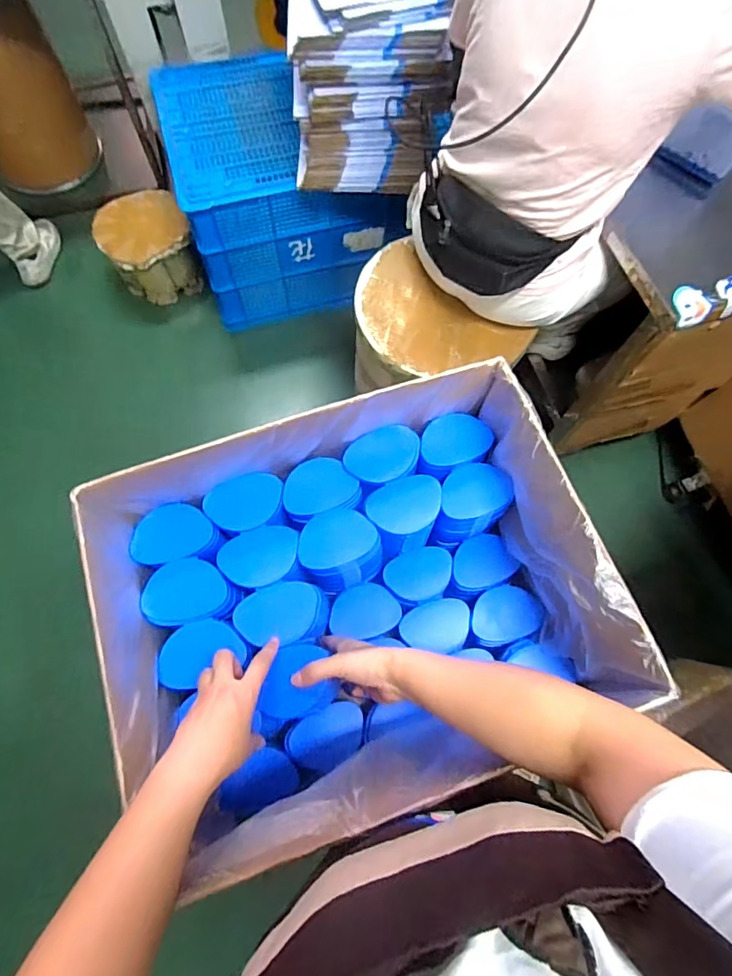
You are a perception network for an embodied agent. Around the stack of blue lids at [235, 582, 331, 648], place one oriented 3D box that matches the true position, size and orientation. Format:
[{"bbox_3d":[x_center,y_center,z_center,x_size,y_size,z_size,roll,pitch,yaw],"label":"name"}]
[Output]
[{"bbox_3d":[-0.099,0.156,0.608,0.100,0.093,0.070,-1,71,-2],"label":"stack of blue lids"}]

